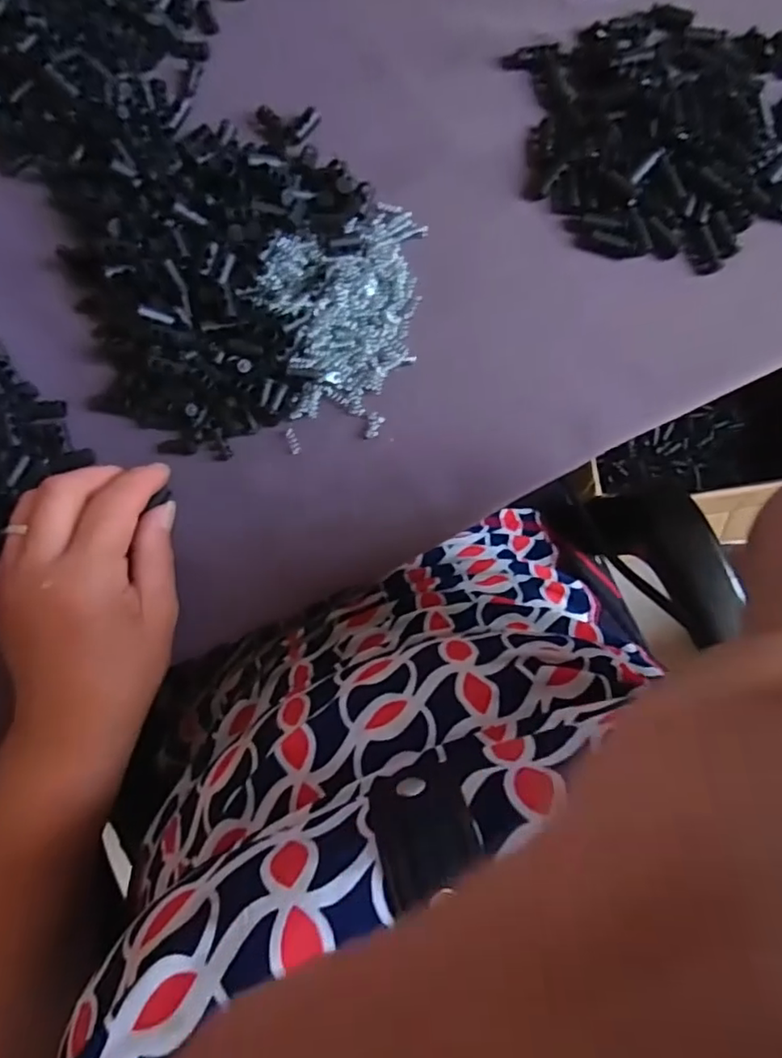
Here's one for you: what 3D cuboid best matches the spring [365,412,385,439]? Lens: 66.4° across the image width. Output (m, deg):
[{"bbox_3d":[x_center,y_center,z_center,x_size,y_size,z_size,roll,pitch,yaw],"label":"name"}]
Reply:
[{"bbox_3d":[-0.008,-0.055,0.314,0.009,0.004,0.014,8,85,2],"label":"spring"}]

